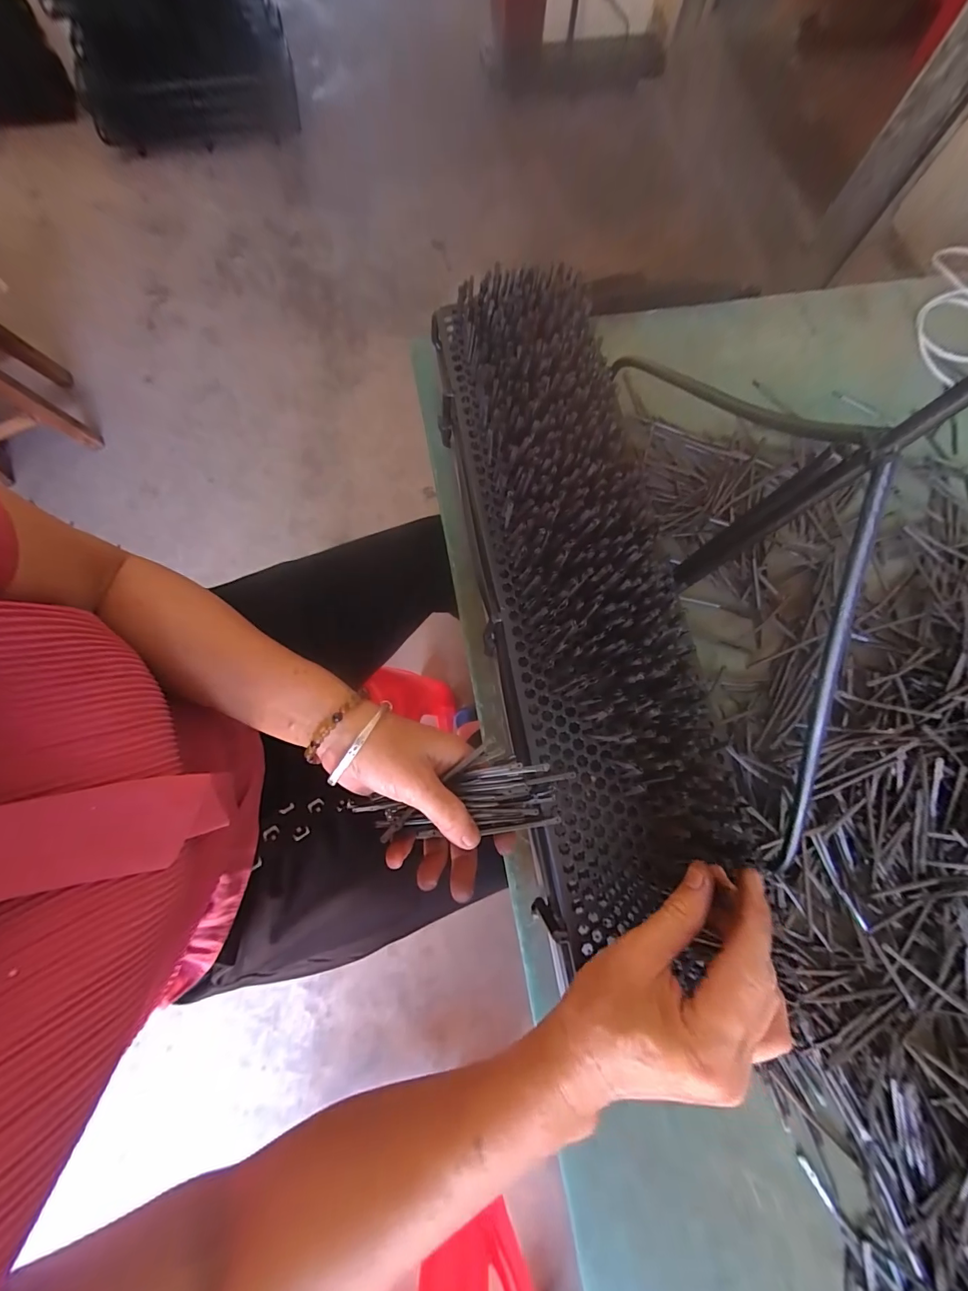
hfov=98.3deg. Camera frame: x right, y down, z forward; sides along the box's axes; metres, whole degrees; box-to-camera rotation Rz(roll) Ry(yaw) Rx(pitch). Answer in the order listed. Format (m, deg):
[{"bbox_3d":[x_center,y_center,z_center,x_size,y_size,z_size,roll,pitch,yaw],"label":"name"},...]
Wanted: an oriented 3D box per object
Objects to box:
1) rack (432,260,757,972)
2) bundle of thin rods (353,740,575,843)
[{"bbox_3d":[0.063,-0.069,0.324,0.128,0.062,0.504,-10,79,-4],"label":"rack"},{"bbox_3d":[-0.013,0.098,0.277,0.135,0.020,0.057,-8,77,-3],"label":"bundle of thin rods"}]

